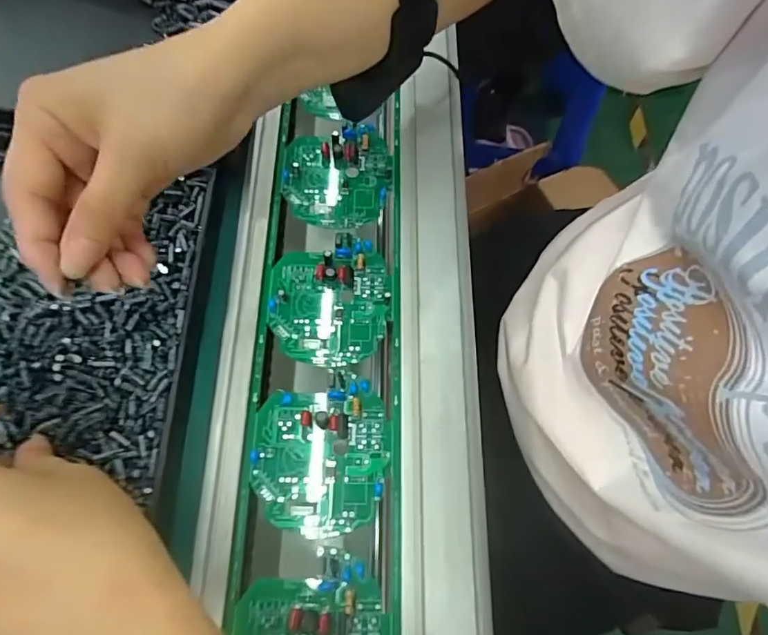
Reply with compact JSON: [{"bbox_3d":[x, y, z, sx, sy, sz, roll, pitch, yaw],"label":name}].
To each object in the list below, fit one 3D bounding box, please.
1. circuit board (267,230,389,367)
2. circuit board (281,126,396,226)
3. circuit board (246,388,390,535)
[{"bbox_3d":[-0.037,-0.013,0.336,0.082,0.011,0.091,-2,68,-2],"label":"circuit board"},{"bbox_3d":[-0.036,-0.109,0.374,0.082,0.016,0.084,-3,68,-2],"label":"circuit board"},{"bbox_3d":[-0.038,0.085,0.297,0.082,0.009,0.082,0,68,-1],"label":"circuit board"}]

